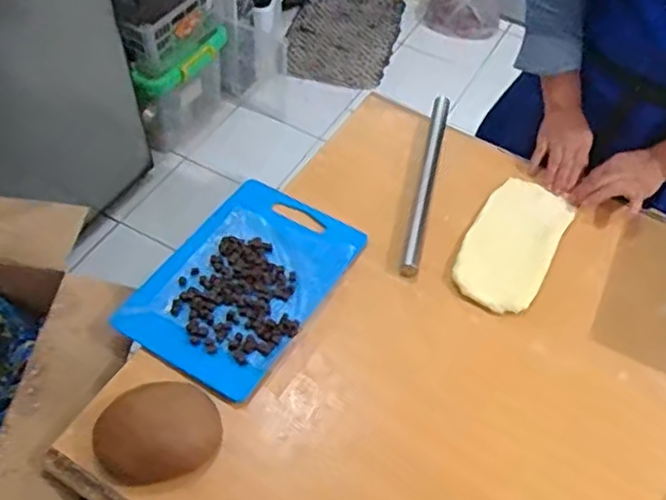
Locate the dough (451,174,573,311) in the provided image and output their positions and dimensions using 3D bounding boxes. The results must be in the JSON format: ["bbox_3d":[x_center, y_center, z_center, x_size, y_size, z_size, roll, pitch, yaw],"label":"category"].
[{"bbox_3d":[0.247,-0.012,0.904,0.113,0.005,0.238,27,54,15],"label":"dough"}]

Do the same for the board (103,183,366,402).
[{"bbox_3d":[-0.111,0.036,0.831,0.199,0.018,0.280,26,58,16],"label":"board"}]

